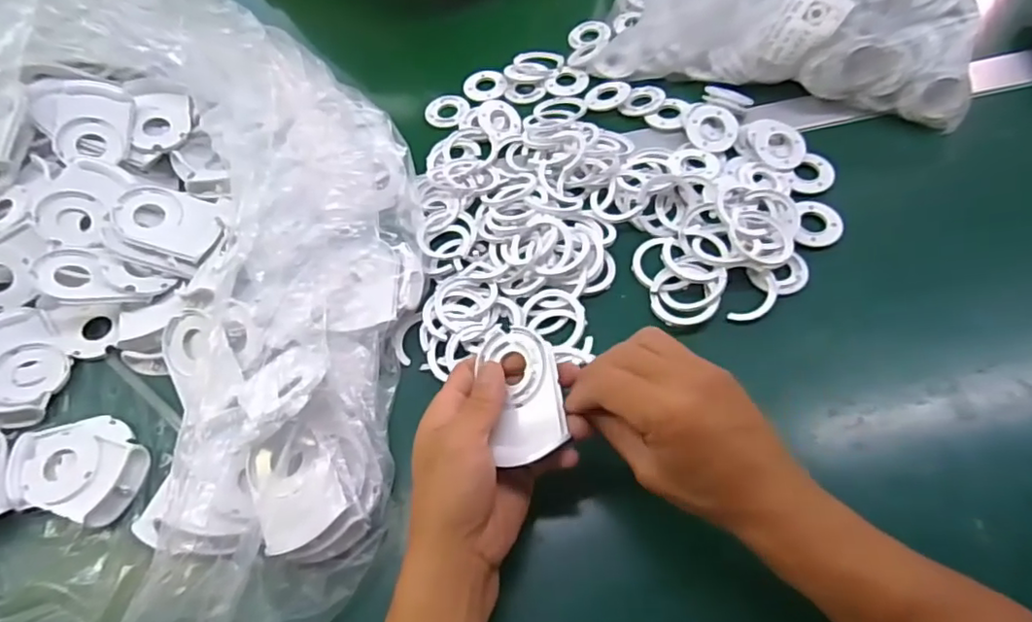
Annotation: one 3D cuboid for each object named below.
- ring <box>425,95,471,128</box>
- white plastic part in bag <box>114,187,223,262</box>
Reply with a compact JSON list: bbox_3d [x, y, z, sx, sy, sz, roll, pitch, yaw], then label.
[{"bbox_3d":[-0.071,-0.205,0.608,0.042,0.009,0.043,-2,62,5],"label":"ring"},{"bbox_3d":[-0.290,-0.075,0.502,0.082,0.011,0.053,20,69,-7],"label":"white plastic part in bag"}]

